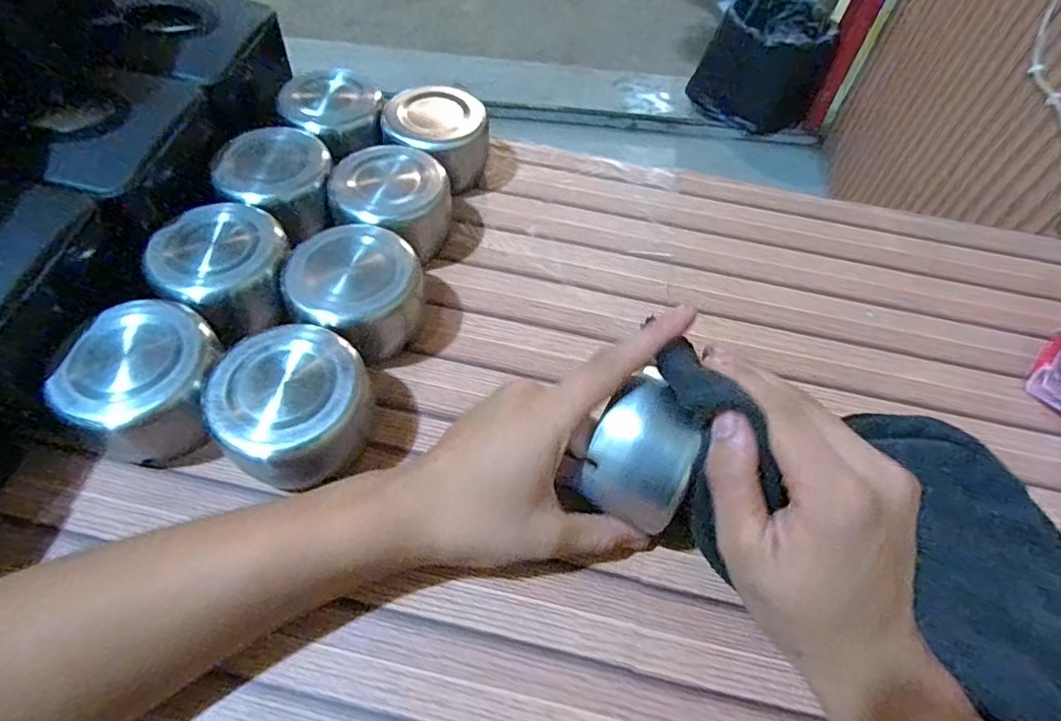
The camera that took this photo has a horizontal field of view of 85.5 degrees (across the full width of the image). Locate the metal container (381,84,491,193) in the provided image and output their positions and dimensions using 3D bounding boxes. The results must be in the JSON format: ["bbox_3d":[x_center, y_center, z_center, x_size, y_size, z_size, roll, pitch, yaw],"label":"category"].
[{"bbox_3d":[-0.073,-0.179,0.465,0.072,0.056,0.077,2,55,-3],"label":"metal container"}]

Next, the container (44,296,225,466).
[{"bbox_3d":[-0.211,0.012,0.317,0.080,0.058,0.072,-29,63,-22],"label":"container"}]

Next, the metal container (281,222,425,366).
[{"bbox_3d":[-0.108,-0.041,0.363,0.075,0.060,0.067,23,57,11],"label":"metal container"}]

